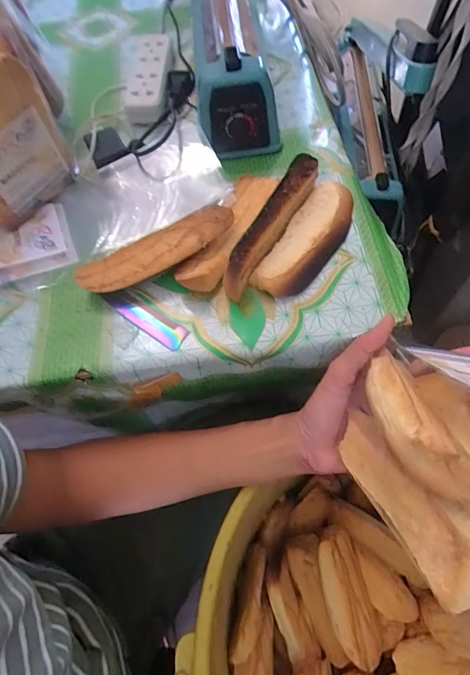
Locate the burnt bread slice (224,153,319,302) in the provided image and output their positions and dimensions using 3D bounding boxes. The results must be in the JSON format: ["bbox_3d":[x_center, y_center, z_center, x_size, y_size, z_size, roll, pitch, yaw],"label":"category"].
[{"bbox_3d":[0.031,-0.098,0.371,0.020,0.030,0.143,27,67,16],"label":"burnt bread slice"}]

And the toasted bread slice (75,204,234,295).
[{"bbox_3d":[-0.067,-0.073,0.376,0.138,0.034,0.037,-23,64,-9],"label":"toasted bread slice"}]

